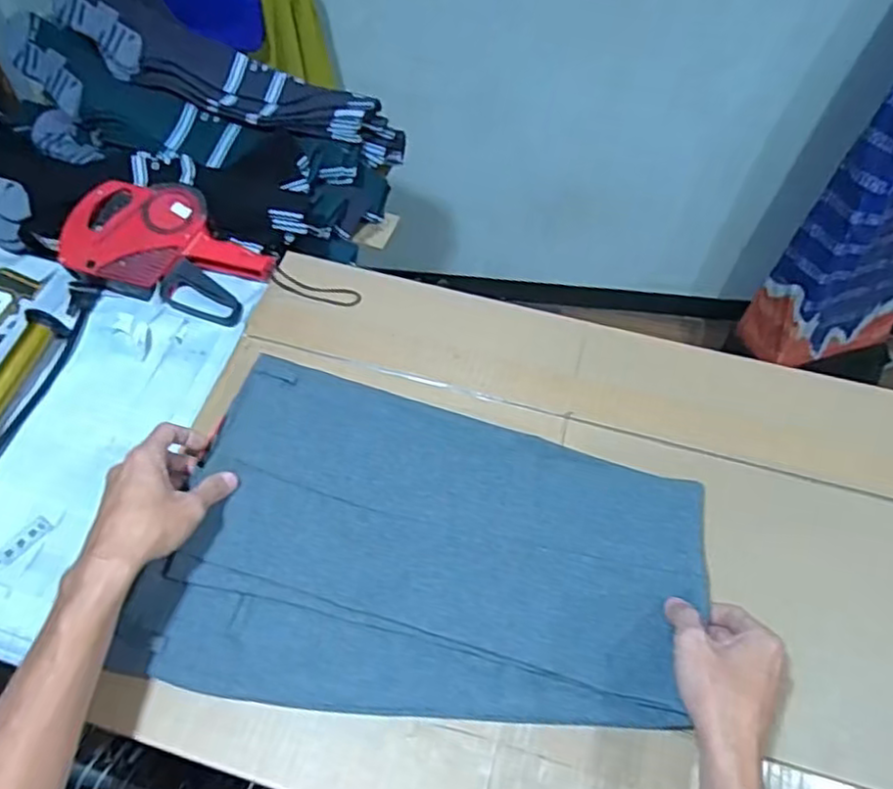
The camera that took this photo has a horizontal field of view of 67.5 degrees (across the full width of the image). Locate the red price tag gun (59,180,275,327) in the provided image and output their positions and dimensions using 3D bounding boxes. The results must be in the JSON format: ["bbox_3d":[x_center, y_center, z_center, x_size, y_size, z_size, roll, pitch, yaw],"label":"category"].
[{"bbox_3d":[-0.311,-0.168,0.762,0.218,0.062,0.129,17,59,8],"label":"red price tag gun"}]

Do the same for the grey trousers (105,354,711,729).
[{"bbox_3d":[-0.012,0.141,0.585,0.440,0.026,0.293,14,58,7],"label":"grey trousers"}]

